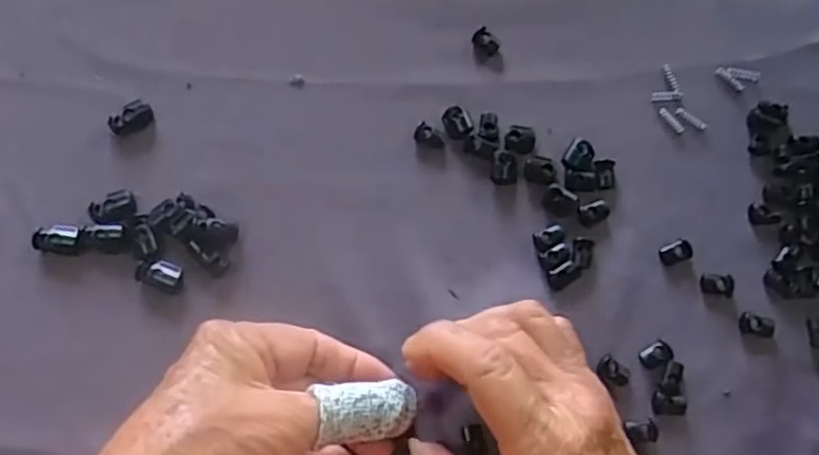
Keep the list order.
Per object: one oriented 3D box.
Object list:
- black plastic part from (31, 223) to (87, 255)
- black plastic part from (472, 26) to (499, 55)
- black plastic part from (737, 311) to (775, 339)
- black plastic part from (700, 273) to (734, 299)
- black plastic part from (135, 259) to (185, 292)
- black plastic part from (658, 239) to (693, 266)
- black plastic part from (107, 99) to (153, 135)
[{"bbox_3d":[-0.164,0.005,0.320,0.023,0.004,0.014,9,78,1],"label":"black plastic part"},{"bbox_3d":[0.039,-0.094,0.346,0.010,0.004,0.015,-37,81,-8],"label":"black plastic part"},{"bbox_3d":[0.160,0.045,0.314,0.015,0.005,0.010,13,78,2],"label":"black plastic part"},{"bbox_3d":[0.144,0.027,0.318,0.015,0.004,0.010,8,78,1],"label":"black plastic part"},{"bbox_3d":[-0.116,0.022,0.318,0.022,0.006,0.013,11,78,1],"label":"black plastic part"},{"bbox_3d":[0.125,0.011,0.322,0.015,0.004,0.010,-22,79,-5],"label":"black plastic part"},{"bbox_3d":[-0.137,-0.054,0.334,0.020,0.006,0.012,-27,80,-6],"label":"black plastic part"}]

